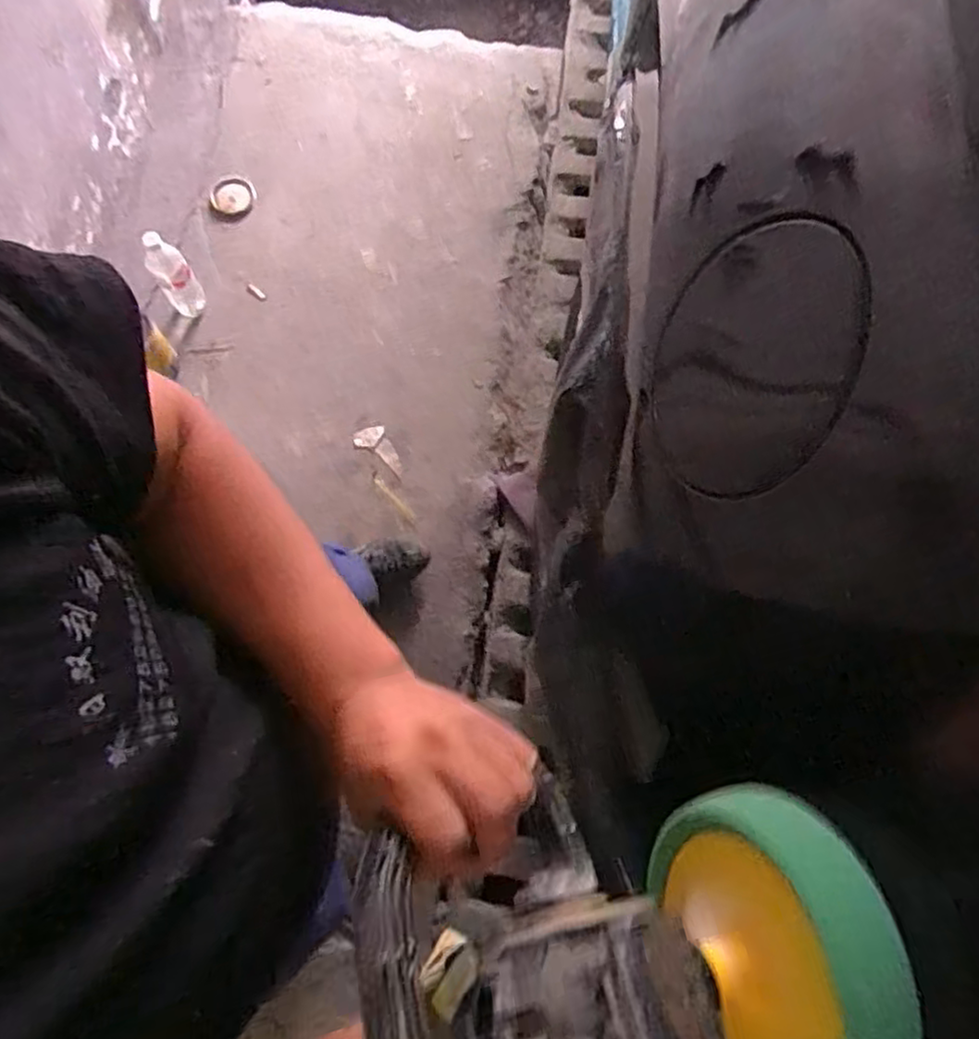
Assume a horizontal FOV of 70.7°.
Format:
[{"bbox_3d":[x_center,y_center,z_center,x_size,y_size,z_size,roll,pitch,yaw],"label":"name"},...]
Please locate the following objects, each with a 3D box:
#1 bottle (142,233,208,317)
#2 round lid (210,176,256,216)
[{"bbox_3d":[-0.659,-0.507,1.440,0.077,0.243,0.059,-31,78,-9],"label":"bottle"},{"bbox_3d":[-0.586,-0.739,1.577,0.099,0.014,0.092,0,86,-3],"label":"round lid"}]

